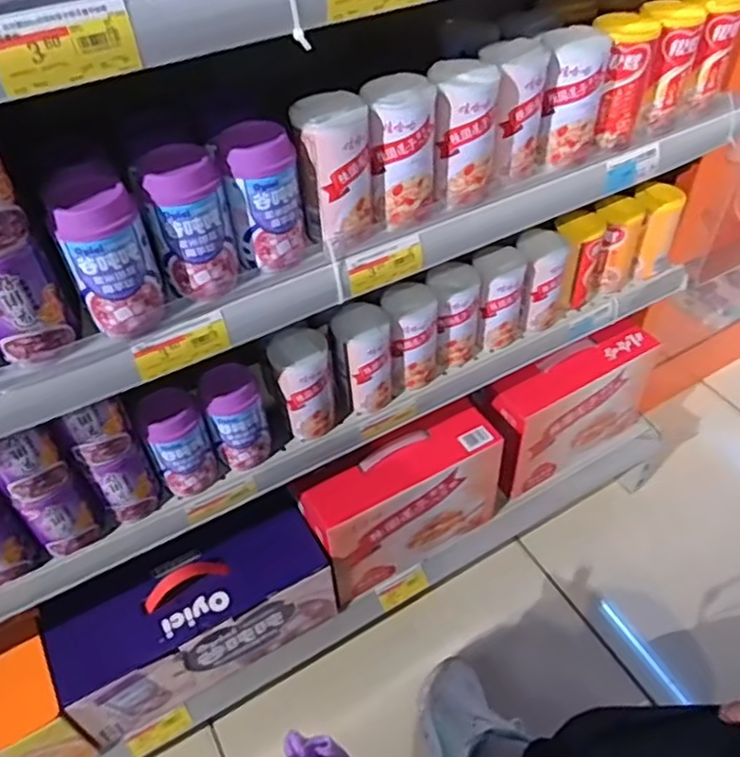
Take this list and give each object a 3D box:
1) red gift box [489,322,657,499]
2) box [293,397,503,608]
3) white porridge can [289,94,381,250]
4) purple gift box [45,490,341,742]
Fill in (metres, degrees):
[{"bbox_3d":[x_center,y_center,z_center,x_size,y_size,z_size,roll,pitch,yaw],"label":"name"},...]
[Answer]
[{"bbox_3d":[0.309,0.044,1.018,0.263,0.198,0.078,-24,50,-20],"label":"red gift box"},{"bbox_3d":[0.048,0.169,0.923,0.269,0.185,0.099,-23,50,-19],"label":"box"},{"bbox_3d":[-0.028,-0.179,0.580,0.065,0.116,0.063,-6,47,-4],"label":"white porridge can"},{"bbox_3d":[-0.223,0.304,0.859,0.331,0.145,0.132,-23,50,-19],"label":"purple gift box"}]

